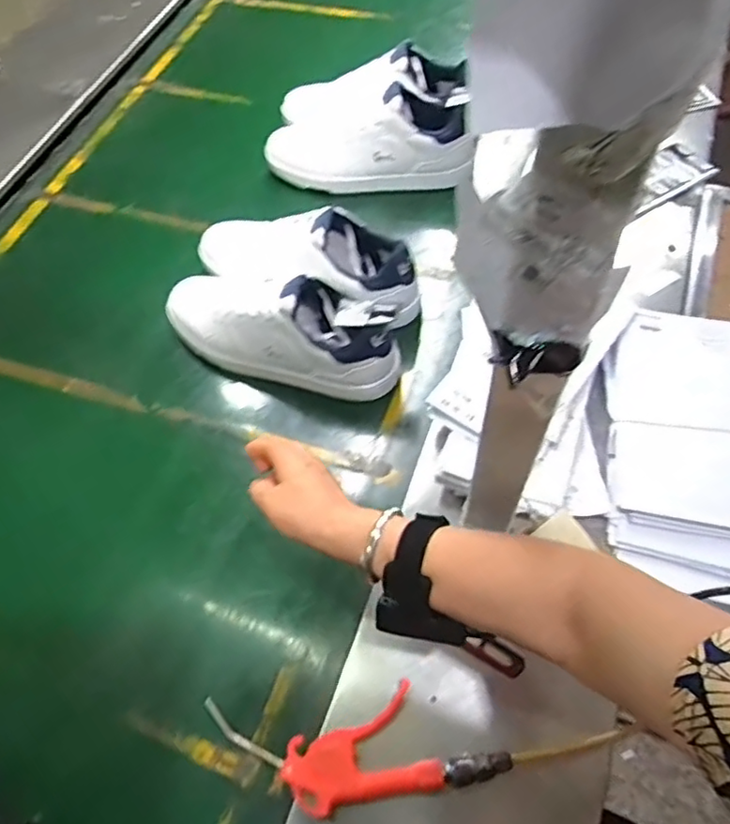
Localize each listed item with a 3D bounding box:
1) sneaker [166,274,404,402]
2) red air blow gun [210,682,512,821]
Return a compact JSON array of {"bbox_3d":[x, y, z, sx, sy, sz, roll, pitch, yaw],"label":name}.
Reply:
[{"bbox_3d":[-0.106,-0.103,0.736,0.294,0.127,0.091,15,62,14],"label":"sneaker"},{"bbox_3d":[-0.010,0.282,0.527,0.249,0.035,0.095,-8,59,1],"label":"red air blow gun"}]

